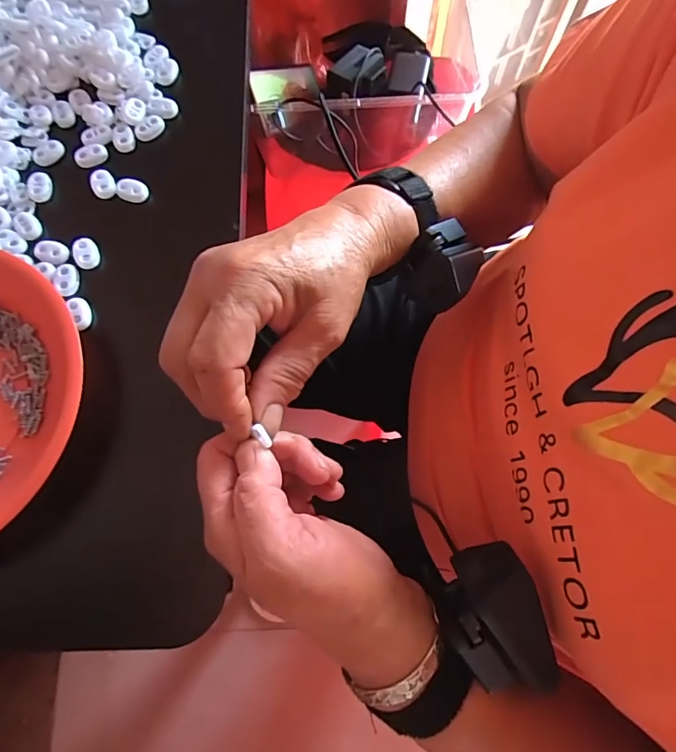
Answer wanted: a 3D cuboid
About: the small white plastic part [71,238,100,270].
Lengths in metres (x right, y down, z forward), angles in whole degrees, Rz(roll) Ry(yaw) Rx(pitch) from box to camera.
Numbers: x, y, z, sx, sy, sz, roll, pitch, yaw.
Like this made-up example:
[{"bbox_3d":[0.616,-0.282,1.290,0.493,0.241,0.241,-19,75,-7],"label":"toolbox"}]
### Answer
[{"bbox_3d":[-0.169,-0.082,0.309,0.016,0.007,0.019,-29,74,-8],"label":"small white plastic part"}]

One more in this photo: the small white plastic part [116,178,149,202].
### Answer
[{"bbox_3d":[-0.145,-0.130,0.324,0.022,0.008,0.013,6,73,3],"label":"small white plastic part"}]

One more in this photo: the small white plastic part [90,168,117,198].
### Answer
[{"bbox_3d":[-0.166,-0.135,0.325,0.016,0.006,0.022,-23,73,-6],"label":"small white plastic part"}]

